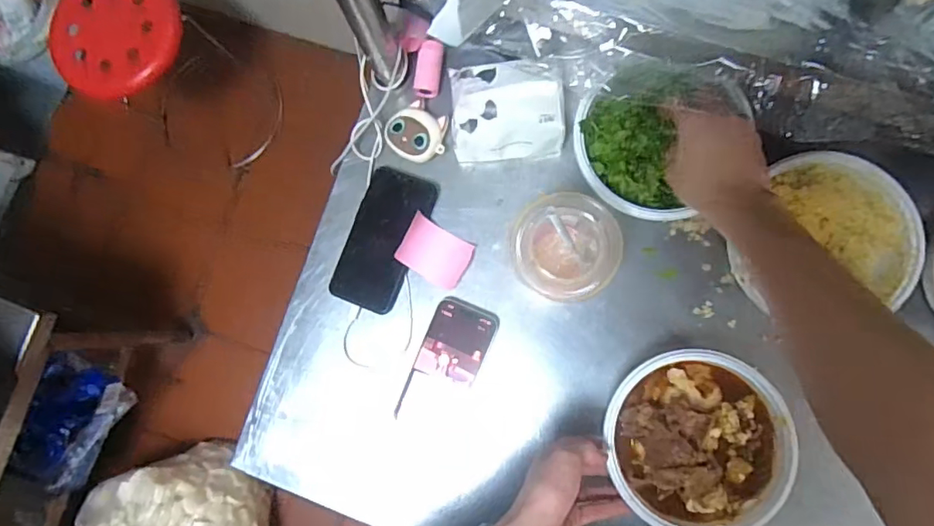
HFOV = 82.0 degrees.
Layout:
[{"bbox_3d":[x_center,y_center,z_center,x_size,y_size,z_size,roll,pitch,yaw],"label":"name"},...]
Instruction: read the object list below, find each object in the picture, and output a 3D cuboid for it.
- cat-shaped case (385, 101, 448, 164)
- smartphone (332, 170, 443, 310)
[{"bbox_3d":[-0.055,-0.147,0.603,0.065,0.022,0.063,42,89,9],"label":"cat-shaped case"},{"bbox_3d":[-0.096,-0.027,0.609,0.083,0.017,0.158,19,86,8],"label":"smartphone"}]

